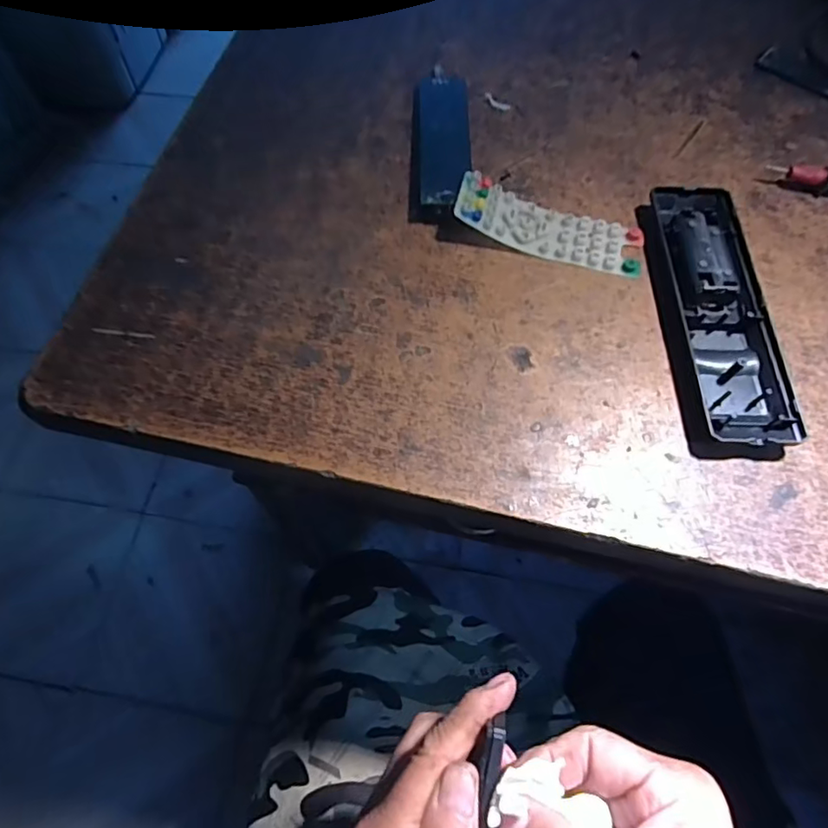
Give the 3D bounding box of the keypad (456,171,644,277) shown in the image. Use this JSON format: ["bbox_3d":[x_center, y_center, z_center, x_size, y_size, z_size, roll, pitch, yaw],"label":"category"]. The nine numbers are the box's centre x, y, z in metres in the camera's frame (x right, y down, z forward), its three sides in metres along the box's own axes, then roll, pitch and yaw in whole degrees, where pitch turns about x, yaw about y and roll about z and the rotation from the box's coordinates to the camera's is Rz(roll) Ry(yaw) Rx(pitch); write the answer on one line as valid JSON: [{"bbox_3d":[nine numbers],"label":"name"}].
[{"bbox_3d":[0.068,-0.094,0.275,0.092,0.016,0.030,14,65,5],"label":"keypad"}]

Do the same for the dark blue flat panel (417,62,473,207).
[{"bbox_3d":[0.017,-0.155,0.304,0.029,0.004,0.115,-1,60,-1],"label":"dark blue flat panel"}]

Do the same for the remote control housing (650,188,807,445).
[{"bbox_3d":[0.142,-0.051,0.258,0.038,0.014,0.139,0,65,-1],"label":"remote control housing"}]

